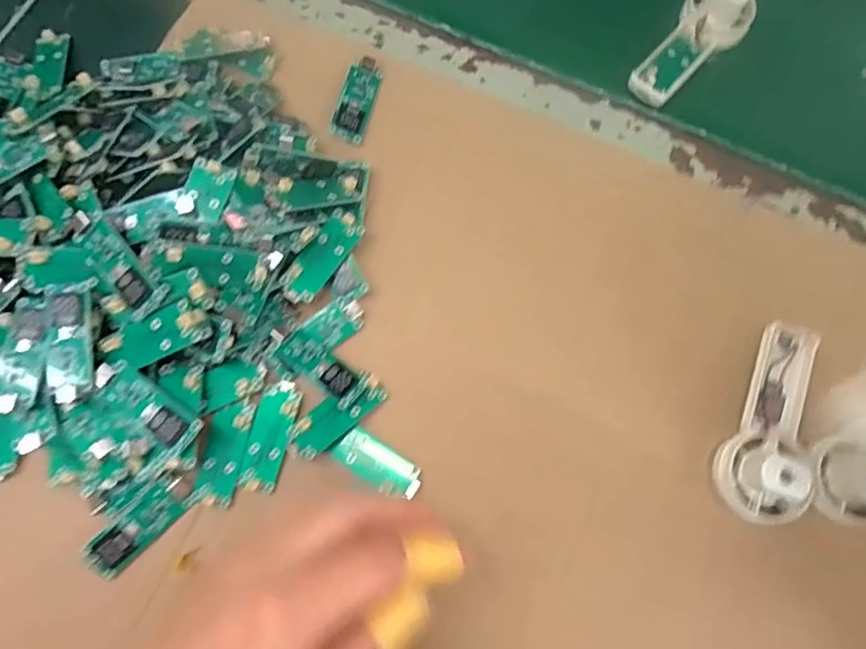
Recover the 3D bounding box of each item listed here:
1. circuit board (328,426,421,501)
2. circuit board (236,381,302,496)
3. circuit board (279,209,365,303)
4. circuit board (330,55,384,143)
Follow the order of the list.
[{"bbox_3d":[-0.026,0.067,0.269,0.043,0.007,0.019,32,77,8],"label":"circuit board"},{"bbox_3d":[-0.078,0.053,0.270,0.018,0.006,0.052,12,77,4],"label":"circuit board"},{"bbox_3d":[-0.056,-0.034,0.285,0.018,0.004,0.052,37,78,-8],"label":"circuit board"},{"bbox_3d":[-0.042,-0.127,0.317,0.019,0.004,0.051,21,76,-18],"label":"circuit board"}]

